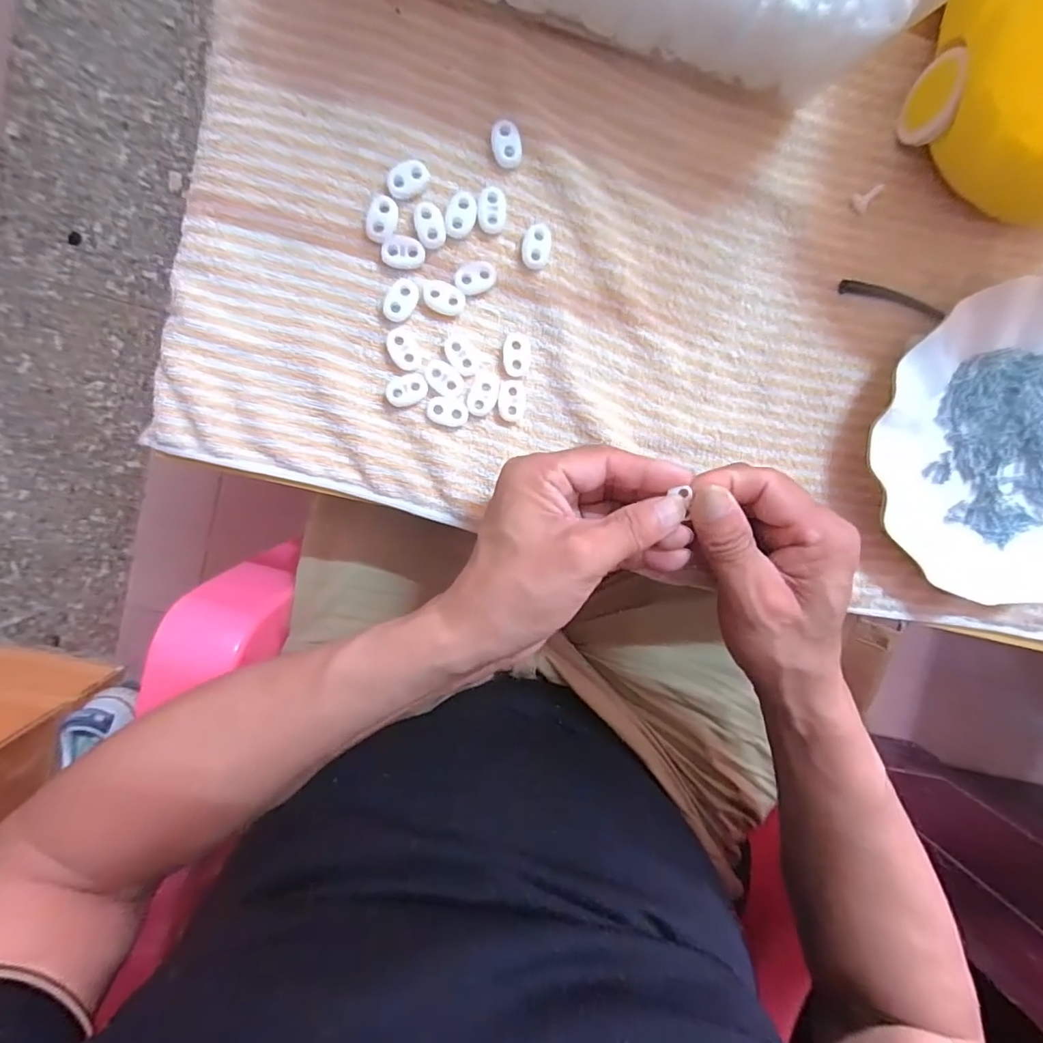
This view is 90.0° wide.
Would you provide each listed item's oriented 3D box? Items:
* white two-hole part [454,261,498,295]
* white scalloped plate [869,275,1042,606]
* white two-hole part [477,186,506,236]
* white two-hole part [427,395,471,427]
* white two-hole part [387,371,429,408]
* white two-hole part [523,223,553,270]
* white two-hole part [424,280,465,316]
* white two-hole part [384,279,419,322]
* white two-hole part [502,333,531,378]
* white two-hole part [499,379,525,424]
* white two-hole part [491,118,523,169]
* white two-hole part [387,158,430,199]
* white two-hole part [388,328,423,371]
[{"bbox_3d":[-0.025,-0.132,0.283,0.022,0.005,0.015,-22,98,-4],"label":"white two-hole part"},{"bbox_3d":[0.306,-0.046,0.314,0.176,0.023,0.176,-1,96,-6],"label":"white scalloped plate"},{"bbox_3d":[-0.016,-0.166,0.278,0.014,0.005,0.024,6,95,-7],"label":"white two-hole part"},{"bbox_3d":[-0.041,-0.061,0.288,0.022,0.004,0.016,7,95,-7],"label":"white two-hole part"},{"bbox_3d":[-0.062,-0.072,0.285,0.023,0.004,0.015,-27,98,-3],"label":"white two-hole part"},{"bbox_3d":[0.008,-0.149,0.282,0.015,0.005,0.022,5,96,-7],"label":"white two-hole part"},{"bbox_3d":[-0.042,-0.121,0.281,0.022,0.004,0.016,19,94,-8],"label":"white two-hole part"},{"bbox_3d":[-0.064,-0.118,0.279,0.014,0.004,0.023,30,92,-9],"label":"white two-hole part"},{"bbox_3d":[-0.003,-0.092,0.289,0.016,0.004,0.023,1,96,-6],"label":"white two-hole part"},{"bbox_3d":[-0.006,-0.068,0.292,0.014,0.004,0.023,5,96,-7],"label":"white two-hole part"},{"bbox_3d":[-0.008,-0.199,0.274,0.016,0.005,0.023,-6,97,-6],"label":"white two-hole part"},{"bbox_3d":[-0.059,-0.179,0.272,0.022,0.005,0.015,-32,99,-2],"label":"white two-hole part"},{"bbox_3d":[-0.063,-0.093,0.281,0.016,0.004,0.022,-32,99,-2],"label":"white two-hole part"}]

